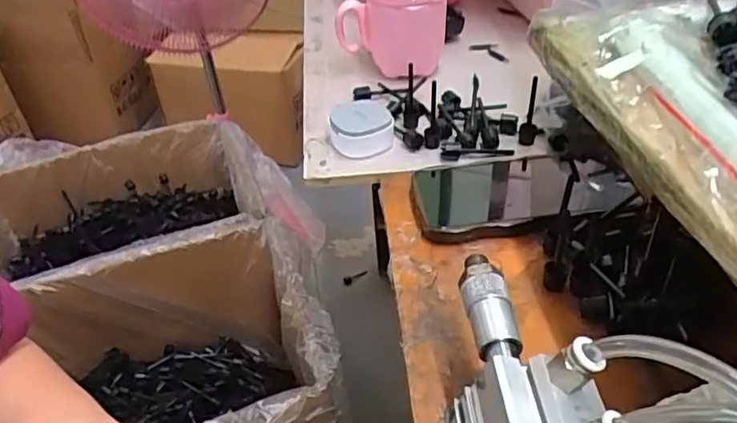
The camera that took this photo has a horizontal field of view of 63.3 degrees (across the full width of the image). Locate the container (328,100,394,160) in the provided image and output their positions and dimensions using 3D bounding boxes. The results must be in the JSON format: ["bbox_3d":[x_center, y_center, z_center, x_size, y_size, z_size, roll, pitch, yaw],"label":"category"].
[{"bbox_3d":[-0.009,-0.079,0.538,0.053,0.026,0.067,-12,41,-10],"label":"container"}]

